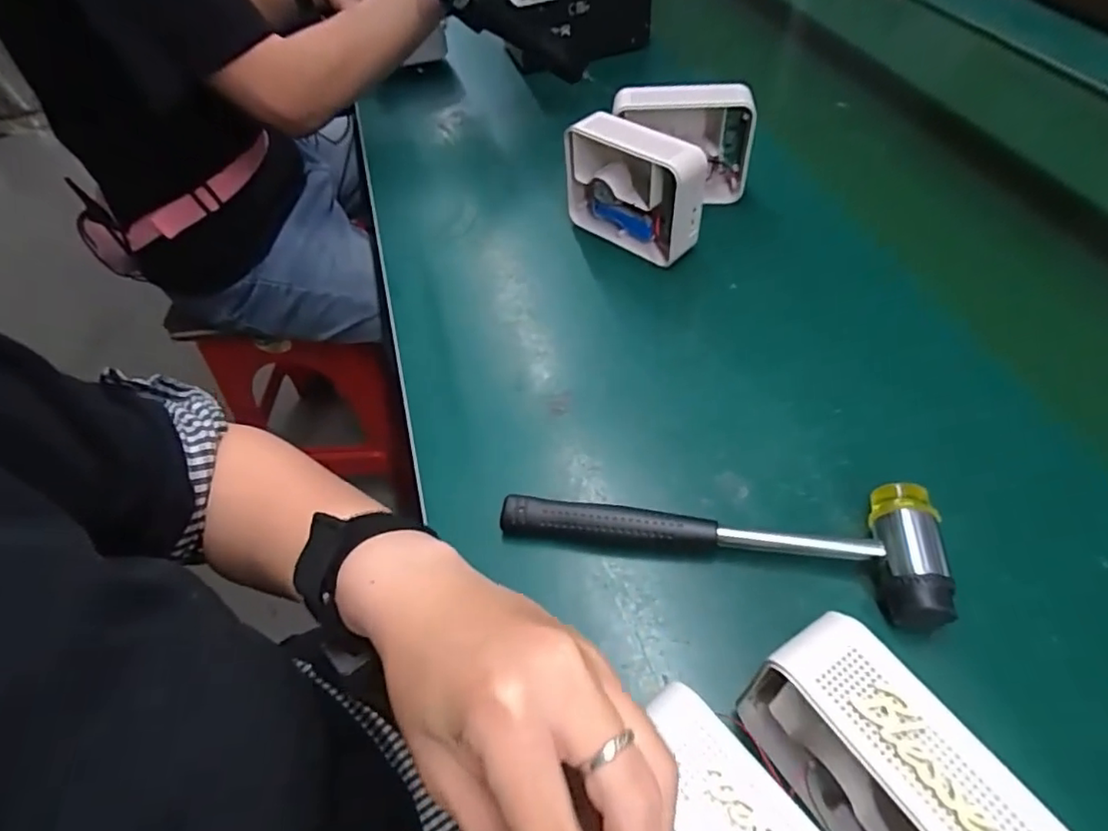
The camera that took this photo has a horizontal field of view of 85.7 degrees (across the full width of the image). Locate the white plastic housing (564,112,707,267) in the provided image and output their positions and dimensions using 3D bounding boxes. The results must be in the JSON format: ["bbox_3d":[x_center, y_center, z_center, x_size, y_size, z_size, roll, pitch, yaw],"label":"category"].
[{"bbox_3d":[0.069,-0.200,0.533,0.043,0.108,0.130,-38,58,-23],"label":"white plastic housing"}]

